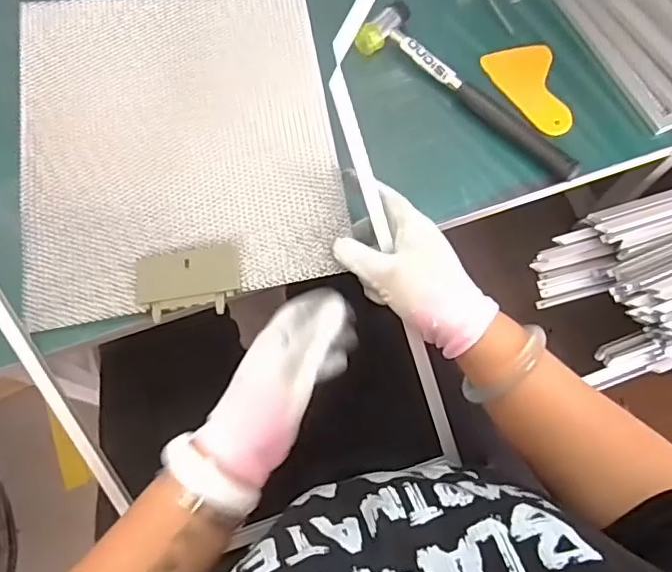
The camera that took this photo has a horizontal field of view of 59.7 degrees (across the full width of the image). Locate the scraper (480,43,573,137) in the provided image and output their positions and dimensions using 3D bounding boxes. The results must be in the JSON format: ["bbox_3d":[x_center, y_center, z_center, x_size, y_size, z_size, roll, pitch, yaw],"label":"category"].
[{"bbox_3d":[0.187,-0.188,0.568,0.065,0.007,0.095,-12,79,0],"label":"scraper"}]

